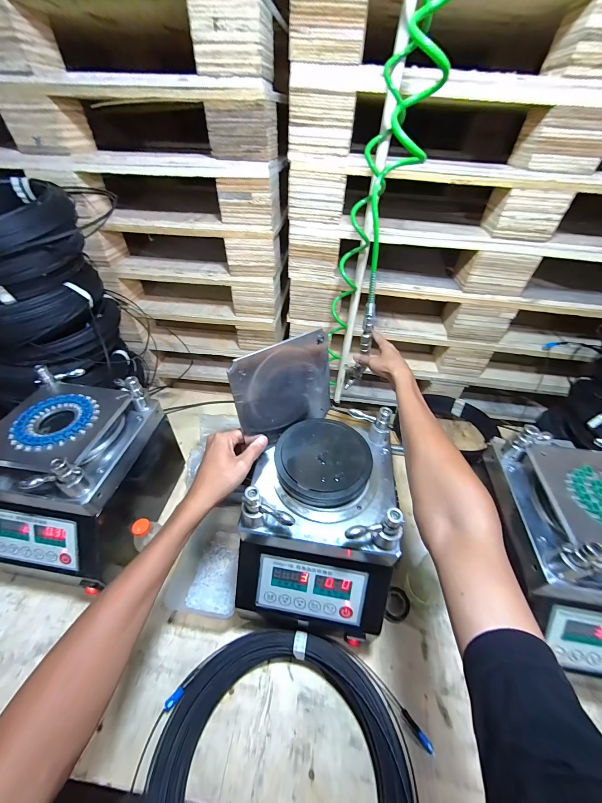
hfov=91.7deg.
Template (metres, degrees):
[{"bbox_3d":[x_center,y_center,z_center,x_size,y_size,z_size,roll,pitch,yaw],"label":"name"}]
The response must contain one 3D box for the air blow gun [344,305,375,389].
[{"bbox_3d":[0.130,-0.116,0.615,0.032,0.178,0.065,20,31,17],"label":"air blow gun"}]

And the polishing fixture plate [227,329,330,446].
[{"bbox_3d":[-0.022,-0.017,0.456,0.168,0.157,0.008,-26,40,-28],"label":"polishing fixture plate"}]

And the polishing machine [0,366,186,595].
[{"bbox_3d":[-0.399,0.152,0.547,0.213,0.299,0.281,8,45,6],"label":"polishing machine"}]

